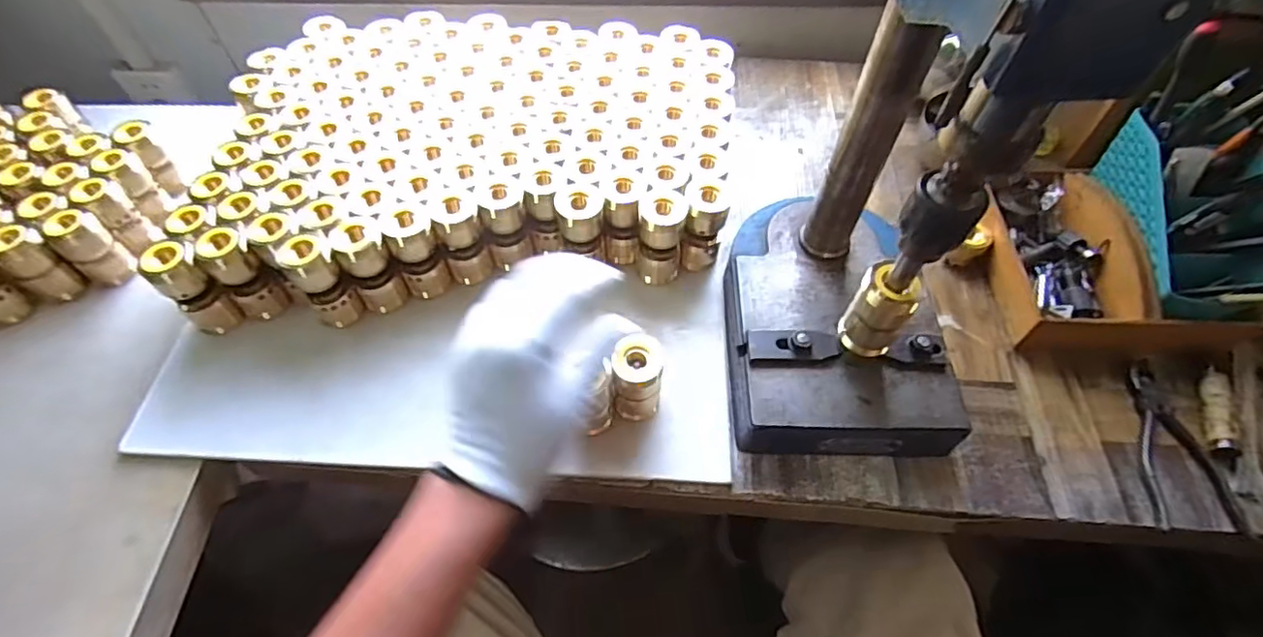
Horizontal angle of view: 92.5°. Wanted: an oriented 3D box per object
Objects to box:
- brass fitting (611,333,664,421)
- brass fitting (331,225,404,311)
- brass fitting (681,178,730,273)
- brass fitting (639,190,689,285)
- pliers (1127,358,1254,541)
[{"bbox_3d":[0.007,0.050,0.495,0.039,0.073,0.046,1,58,0],"label":"brass fitting"},{"bbox_3d":[-0.237,-0.046,0.550,0.041,0.094,0.041,-29,63,-17],"label":"brass fitting"},{"bbox_3d":[0.069,-0.089,0.575,0.037,0.090,0.042,7,58,4],"label":"brass fitting"},{"bbox_3d":[0.028,-0.074,0.565,0.040,0.091,0.039,2,58,1],"label":"brass fitting"},{"bbox_3d":[0.452,0.101,0.501,0.069,0.013,0.146,6,58,3],"label":"pliers"}]

